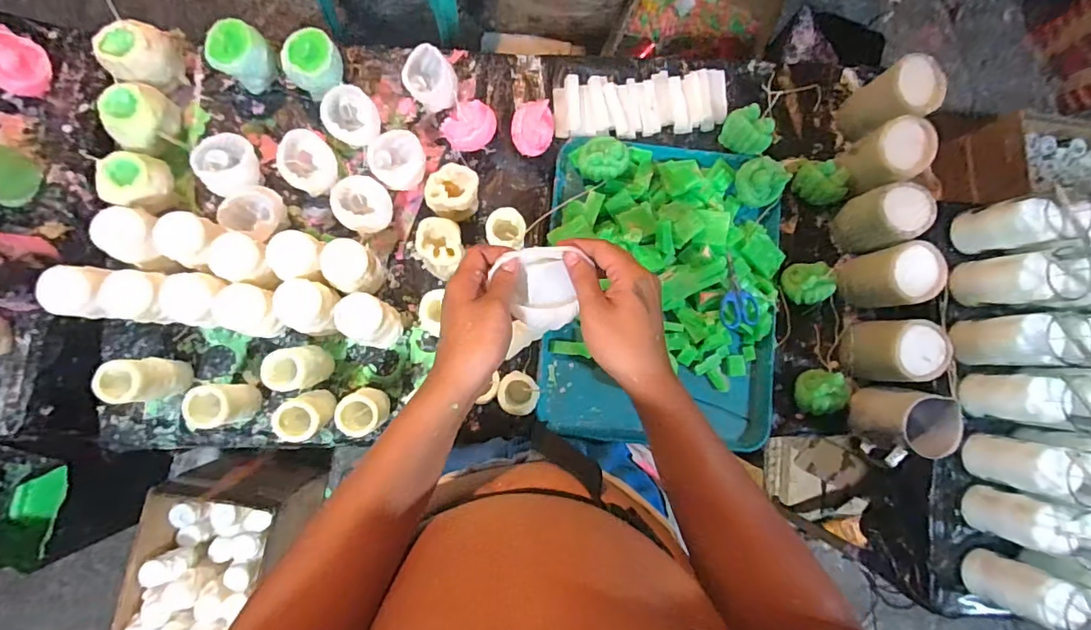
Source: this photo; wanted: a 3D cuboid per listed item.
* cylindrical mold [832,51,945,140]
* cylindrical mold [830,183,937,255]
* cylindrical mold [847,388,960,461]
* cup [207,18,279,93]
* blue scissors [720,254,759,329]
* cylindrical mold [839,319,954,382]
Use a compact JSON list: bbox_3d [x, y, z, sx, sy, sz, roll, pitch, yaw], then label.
[{"bbox_3d":[0.506,-0.314,0.747,0.081,0.120,0.082,0,86,-4],"label":"cylindrical mold"},{"bbox_3d":[0.484,-0.138,0.726,0.073,0.111,0.079,0,86,-4],"label":"cylindrical mold"},{"bbox_3d":[0.502,0.148,0.715,0.095,0.089,0.082,10,85,-4],"label":"cylindrical mold"},{"bbox_3d":[-0.408,-0.350,0.688,0.060,0.076,0.066,0,86,-4],"label":"cup"},{"bbox_3d":[0.277,-0.034,0.723,0.056,0.014,0.102,-3,86,-5],"label":"blue scissors"},{"bbox_3d":[0.488,0.050,0.708,0.084,0.105,0.083,0,86,-4],"label":"cylindrical mold"}]

